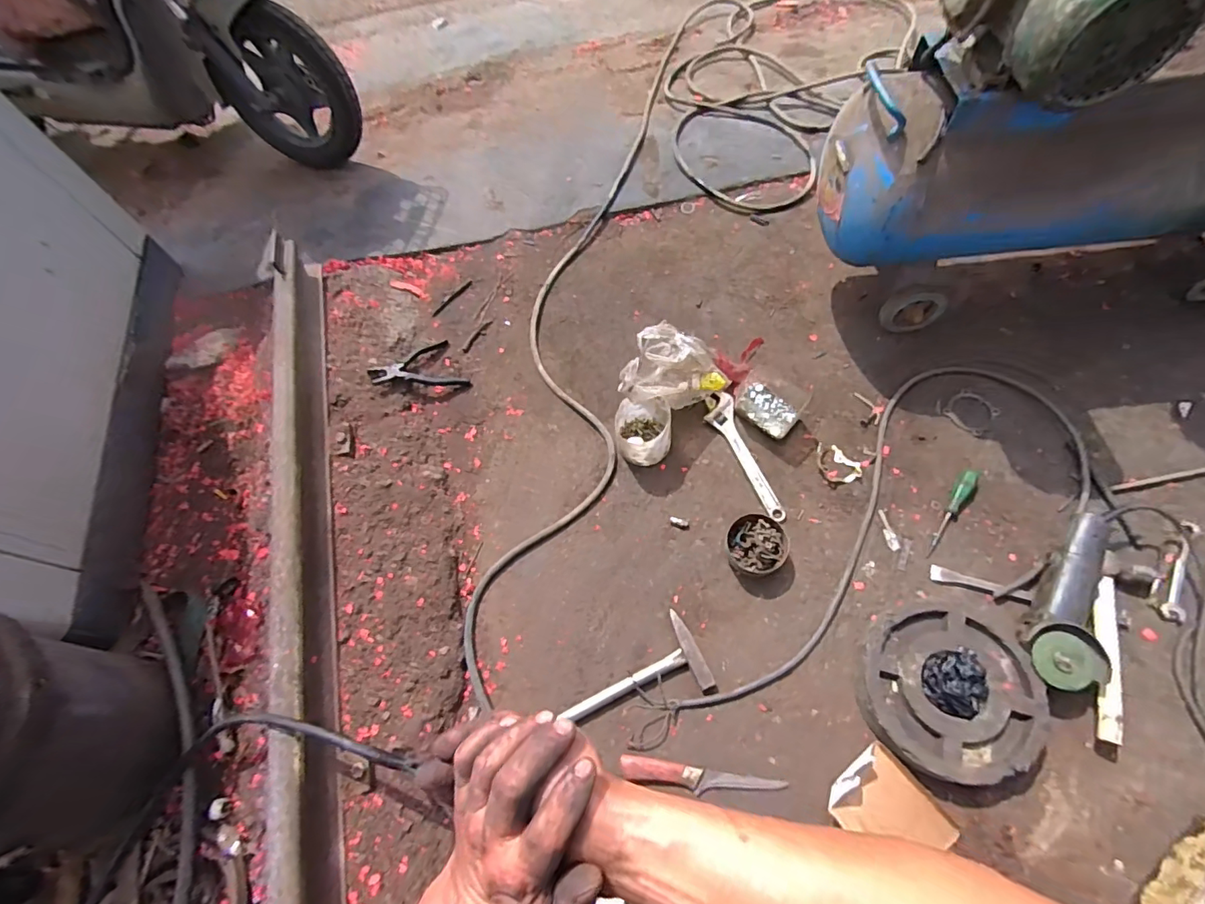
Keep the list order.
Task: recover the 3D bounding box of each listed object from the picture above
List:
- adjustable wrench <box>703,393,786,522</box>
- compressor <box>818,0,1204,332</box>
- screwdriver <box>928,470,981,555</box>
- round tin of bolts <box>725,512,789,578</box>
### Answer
[{"bbox_3d":[0.266,0.009,1.014,0.060,0.020,0.269,-18,67,-2],"label":"adjustable wrench"},{"bbox_3d":[0.913,-0.591,0.838,0.964,0.690,0.316,-11,67,1],"label":"compressor"},{"bbox_3d":[0.622,0.110,0.943,0.030,0.024,0.182,31,81,17],"label":"screwdriver"},{"bbox_3d":[0.268,0.162,0.922,0.100,0.052,0.091,-2,68,4],"label":"round tin of bolts"}]

